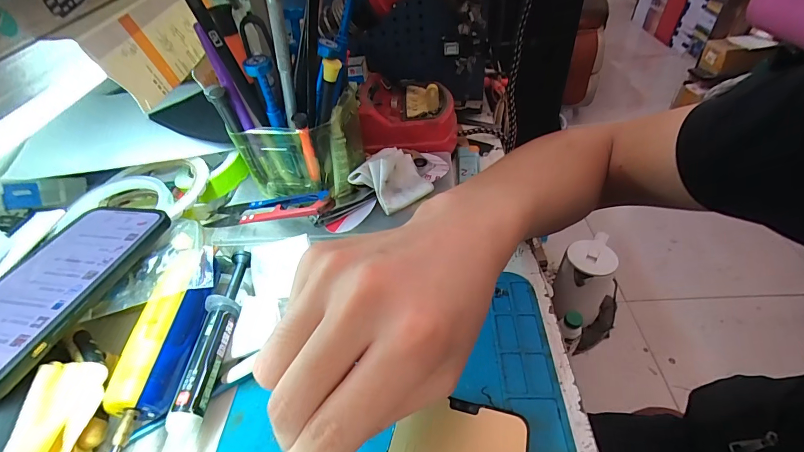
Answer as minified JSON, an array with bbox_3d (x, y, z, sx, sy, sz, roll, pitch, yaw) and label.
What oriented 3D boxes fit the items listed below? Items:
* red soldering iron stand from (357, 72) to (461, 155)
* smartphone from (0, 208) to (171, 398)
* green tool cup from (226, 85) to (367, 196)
[{"bbox_3d":[0.008,-0.113,0.385,0.095,0.056,0.093,-6,44,2],"label":"red soldering iron stand"},{"bbox_3d":[-0.218,0.037,0.236,0.071,0.008,0.144,3,41,9],"label":"smartphone"},{"bbox_3d":[-0.075,-0.062,0.310,0.082,0.071,0.066,2,45,9],"label":"green tool cup"}]

